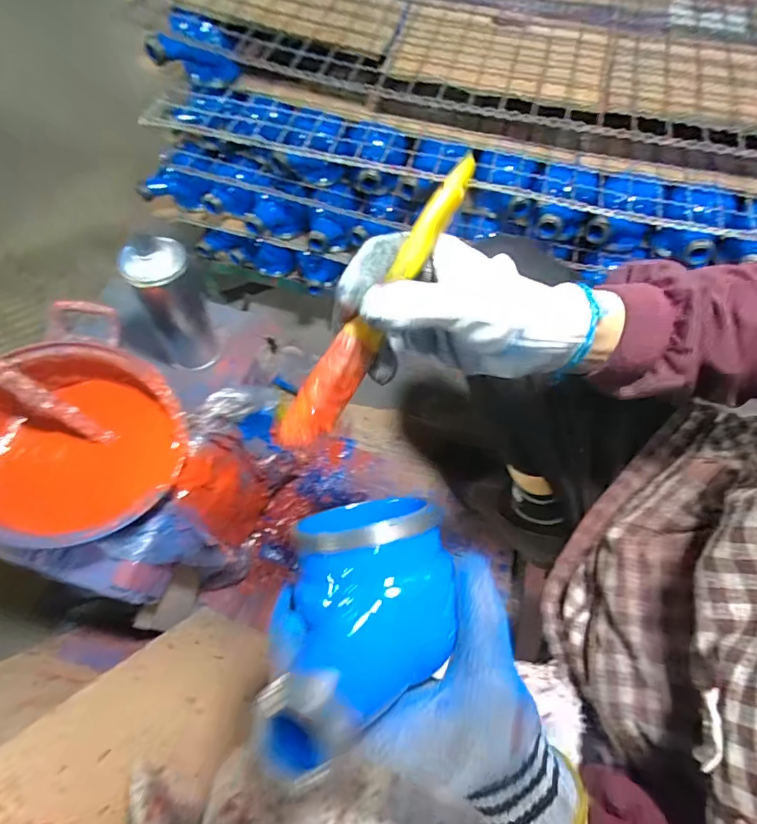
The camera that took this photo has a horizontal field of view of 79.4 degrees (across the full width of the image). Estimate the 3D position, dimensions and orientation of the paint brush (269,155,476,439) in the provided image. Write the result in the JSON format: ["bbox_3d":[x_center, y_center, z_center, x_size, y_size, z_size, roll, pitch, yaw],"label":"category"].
[{"bbox_3d":[0.001,-0.057,0.246,0.018,0.024,0.176,31,86,15],"label":"paint brush"}]

